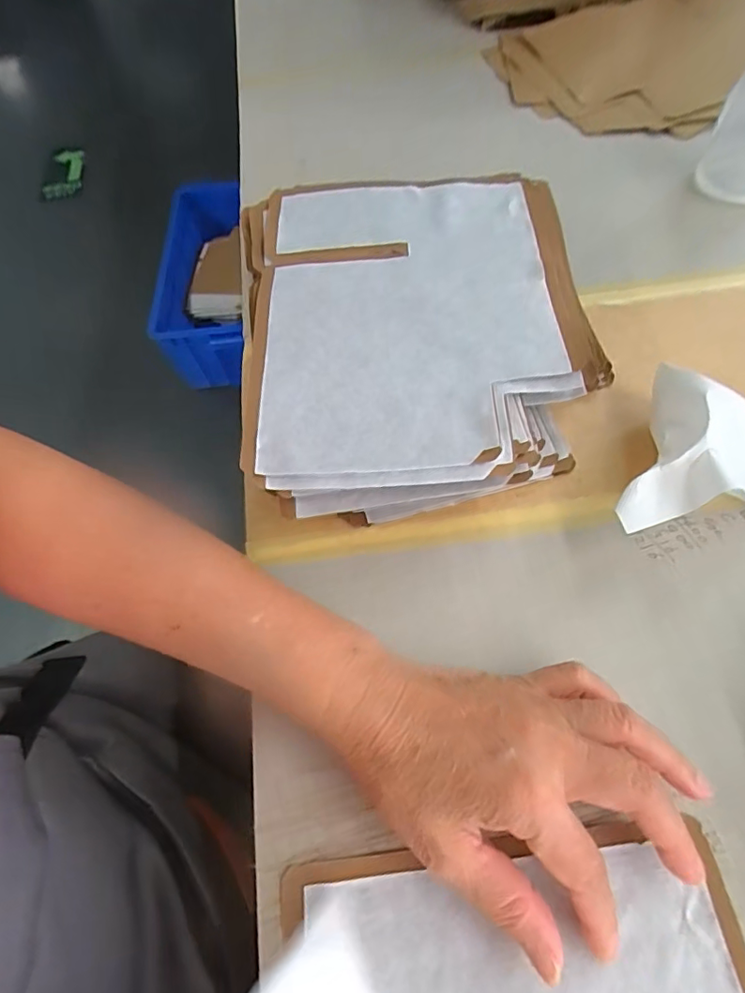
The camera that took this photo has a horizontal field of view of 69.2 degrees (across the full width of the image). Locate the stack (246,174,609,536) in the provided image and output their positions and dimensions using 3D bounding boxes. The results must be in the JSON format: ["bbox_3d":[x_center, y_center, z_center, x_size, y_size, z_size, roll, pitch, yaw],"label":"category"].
[{"bbox_3d":[0.033,-0.109,0.361,0.222,0.055,0.251,-6,62,0],"label":"stack"}]

